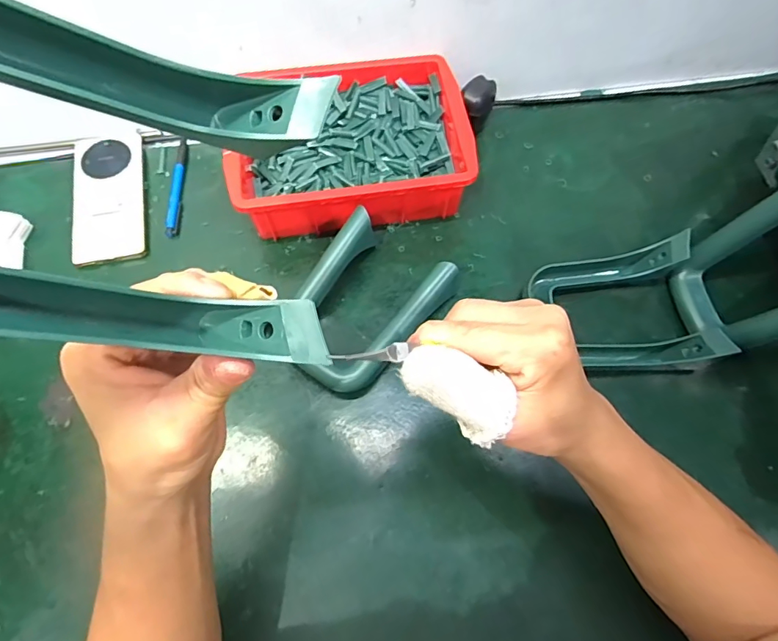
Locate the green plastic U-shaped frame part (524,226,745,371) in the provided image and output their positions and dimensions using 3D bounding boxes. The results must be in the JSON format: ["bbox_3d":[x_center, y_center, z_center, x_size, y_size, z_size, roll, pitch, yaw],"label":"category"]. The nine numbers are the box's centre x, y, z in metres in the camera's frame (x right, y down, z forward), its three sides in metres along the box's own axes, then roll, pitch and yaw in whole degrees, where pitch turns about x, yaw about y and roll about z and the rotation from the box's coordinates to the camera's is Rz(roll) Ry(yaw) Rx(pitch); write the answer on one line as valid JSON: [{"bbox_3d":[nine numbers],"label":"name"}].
[{"bbox_3d":[0.222,-0.011,0.452,0.161,0.060,0.130,-5,67,-3],"label":"green plastic U-shaped frame part"}]

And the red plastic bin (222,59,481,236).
[{"bbox_3d":[-0.045,-0.192,0.515,0.250,0.084,0.188,-9,67,-5],"label":"red plastic bin"}]

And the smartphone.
[{"bbox_3d":[-0.309,-0.139,0.507,0.072,0.007,0.160,-8,72,-14],"label":"smartphone"}]

